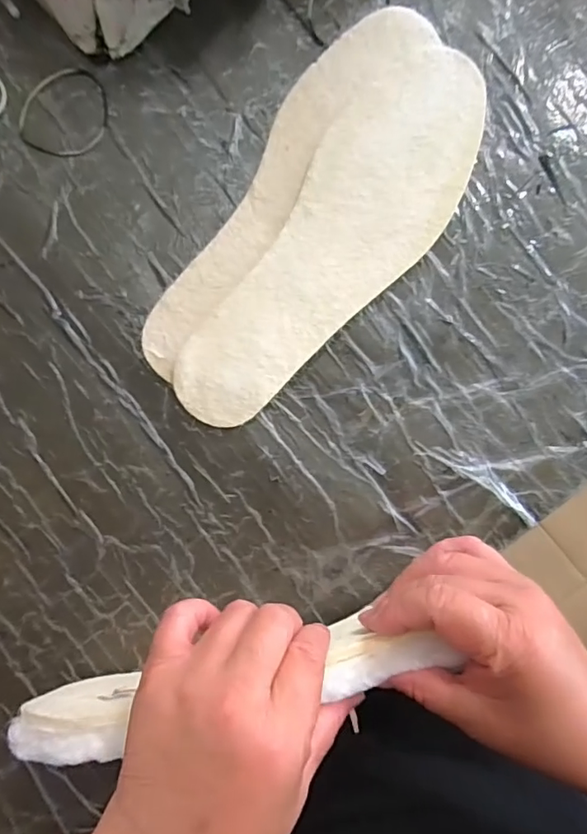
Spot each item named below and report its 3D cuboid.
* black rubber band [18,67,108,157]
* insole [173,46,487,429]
[{"bbox_3d":[-0.155,-0.207,0.348,0.060,0.004,0.060,0,91,2],"label":"black rubber band"},{"bbox_3d":[0.028,-0.107,0.332,0.091,0.007,0.269,34,94,-3],"label":"insole"}]

